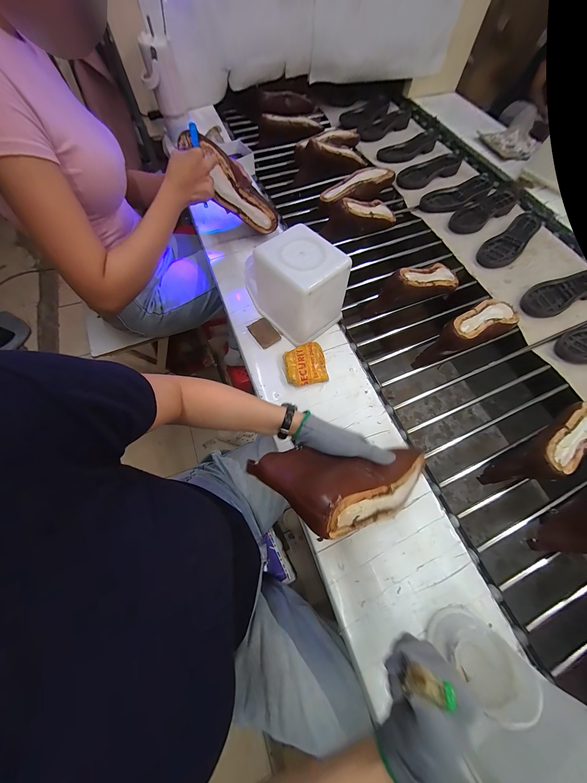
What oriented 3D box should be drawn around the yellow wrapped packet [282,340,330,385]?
[{"bbox_3d":[0.025,-0.058,0.564,0.087,0.021,0.090,-9,66,-5],"label":"yellow wrapped packet"}]

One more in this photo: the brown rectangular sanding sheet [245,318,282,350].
[{"bbox_3d":[-0.066,-0.133,0.602,0.051,0.006,0.071,-33,70,-15],"label":"brown rectangular sanding sheet"}]

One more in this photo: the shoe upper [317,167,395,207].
[{"bbox_3d":[0.201,-0.660,0.854,0.235,0.068,0.091,-7,66,-5],"label":"shoe upper"}]

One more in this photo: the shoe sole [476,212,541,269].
[{"bbox_3d":[0.663,-0.458,0.799,0.285,0.023,0.090,-36,71,-16],"label":"shoe sole"}]

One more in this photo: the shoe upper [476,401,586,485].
[{"bbox_3d":[0.519,0.100,0.529,0.270,0.119,0.080,-24,68,-12],"label":"shoe upper"}]

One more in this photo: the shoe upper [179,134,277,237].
[{"bbox_3d":[-0.141,-0.495,0.638,0.079,0.255,0.082,-17,59,37],"label":"shoe upper"}]

